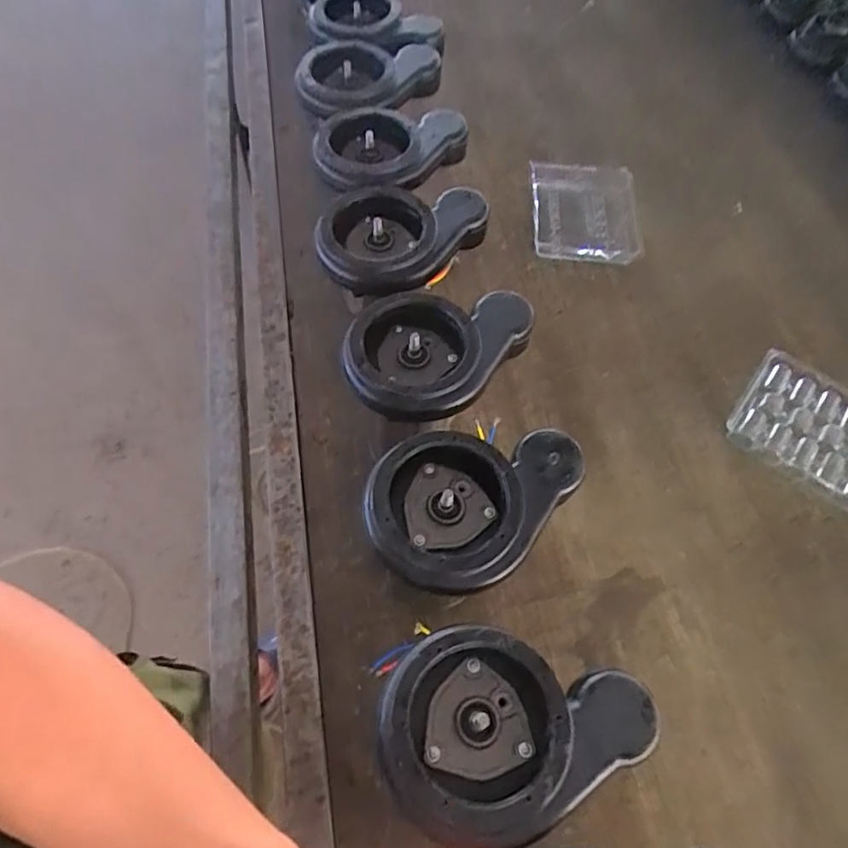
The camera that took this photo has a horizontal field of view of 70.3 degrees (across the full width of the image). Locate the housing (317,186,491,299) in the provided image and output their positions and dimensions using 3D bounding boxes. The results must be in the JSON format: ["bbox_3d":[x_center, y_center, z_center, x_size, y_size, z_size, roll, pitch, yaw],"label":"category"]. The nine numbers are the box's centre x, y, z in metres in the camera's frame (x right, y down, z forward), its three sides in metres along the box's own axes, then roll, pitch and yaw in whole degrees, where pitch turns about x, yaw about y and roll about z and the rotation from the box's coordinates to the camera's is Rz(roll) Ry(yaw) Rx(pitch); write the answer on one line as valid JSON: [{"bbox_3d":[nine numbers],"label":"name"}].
[{"bbox_3d":[-0.019,-0.179,0.581,0.165,0.037,0.115,-2,60,-4],"label":"housing"}]

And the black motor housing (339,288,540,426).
[{"bbox_3d":[0.016,-0.061,0.510,0.162,0.038,0.106,-6,61,-7],"label":"black motor housing"}]

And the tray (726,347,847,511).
[{"bbox_3d":[0.453,0.002,0.688,0.172,0.023,0.157,35,64,16],"label":"tray"}]

